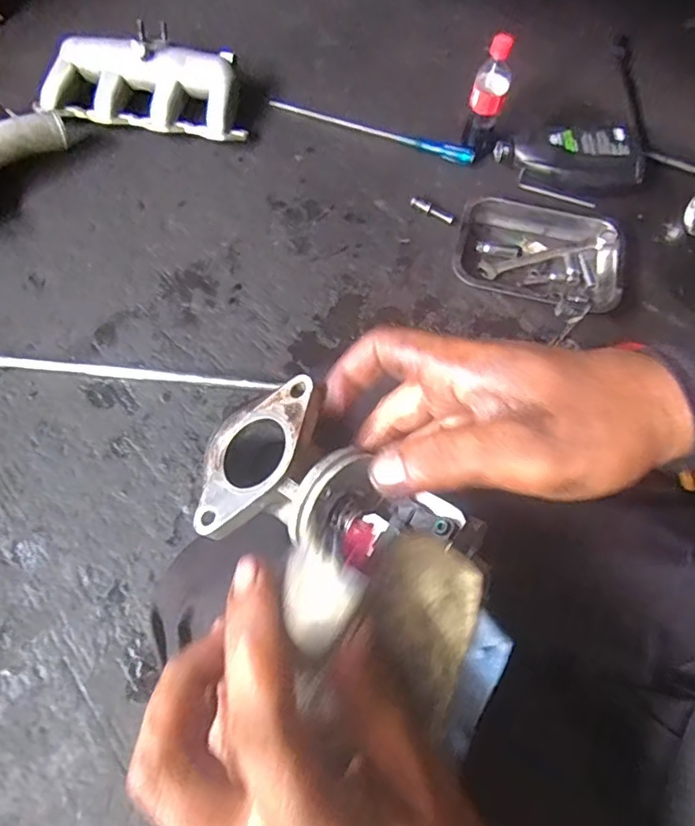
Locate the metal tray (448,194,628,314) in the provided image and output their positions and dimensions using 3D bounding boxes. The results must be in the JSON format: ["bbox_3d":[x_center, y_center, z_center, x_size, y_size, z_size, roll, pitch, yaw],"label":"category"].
[{"bbox_3d":[0.300,-0.246,0.885,0.252,0.038,0.183,16,69,7],"label":"metal tray"}]

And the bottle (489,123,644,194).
[{"bbox_3d":[0.381,-0.425,0.950,0.248,0.062,0.107,-4,68,-1],"label":"bottle"}]

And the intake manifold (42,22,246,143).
[{"bbox_3d":[-0.362,-0.578,1.003,0.368,0.093,0.144,6,68,3],"label":"intake manifold"}]

